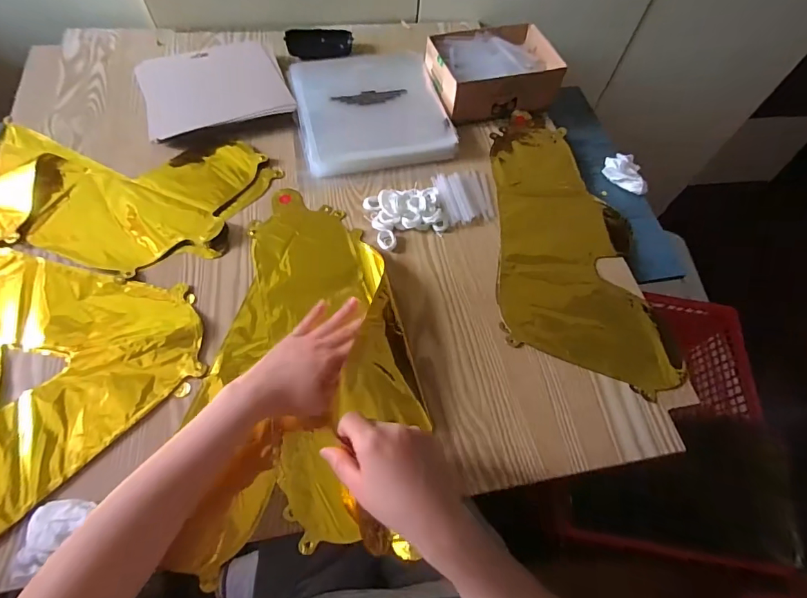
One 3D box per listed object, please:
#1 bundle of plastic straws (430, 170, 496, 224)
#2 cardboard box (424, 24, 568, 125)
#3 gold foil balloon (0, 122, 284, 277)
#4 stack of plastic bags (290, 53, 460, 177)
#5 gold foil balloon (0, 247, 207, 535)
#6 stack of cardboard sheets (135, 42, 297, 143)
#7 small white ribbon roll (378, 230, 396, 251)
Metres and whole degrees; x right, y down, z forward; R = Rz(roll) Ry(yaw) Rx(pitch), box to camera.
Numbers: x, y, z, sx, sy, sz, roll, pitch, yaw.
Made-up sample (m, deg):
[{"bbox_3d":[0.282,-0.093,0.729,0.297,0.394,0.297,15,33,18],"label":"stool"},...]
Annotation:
[{"bbox_3d":[0.085,-0.142,0.574,0.077,0.013,0.089,-8,63,-8],"label":"bundle of plastic straws"},{"bbox_3d":[0.137,-0.354,0.658,0.193,0.063,0.145,-16,64,-12],"label":"cardboard box"},{"bbox_3d":[-0.402,-0.136,0.533,0.424,0.021,0.206,4,62,-2],"label":"gold foil balloon"},{"bbox_3d":[-0.053,-0.293,0.636,0.211,0.024,0.232,-10,63,-9],"label":"stack of plastic bags"},{"bbox_3d":[-0.386,0.074,0.429,0.329,0.018,0.358,-18,65,-12],"label":"gold foil balloon"},{"bbox_3d":[-0.290,-0.313,0.626,0.191,0.029,0.153,-21,65,-14],"label":"stack of cardboard sheets"},{"bbox_3d":[-0.022,-0.075,0.529,0.023,0.008,0.029,-22,65,-15],"label":"small white ribbon roll"}]

